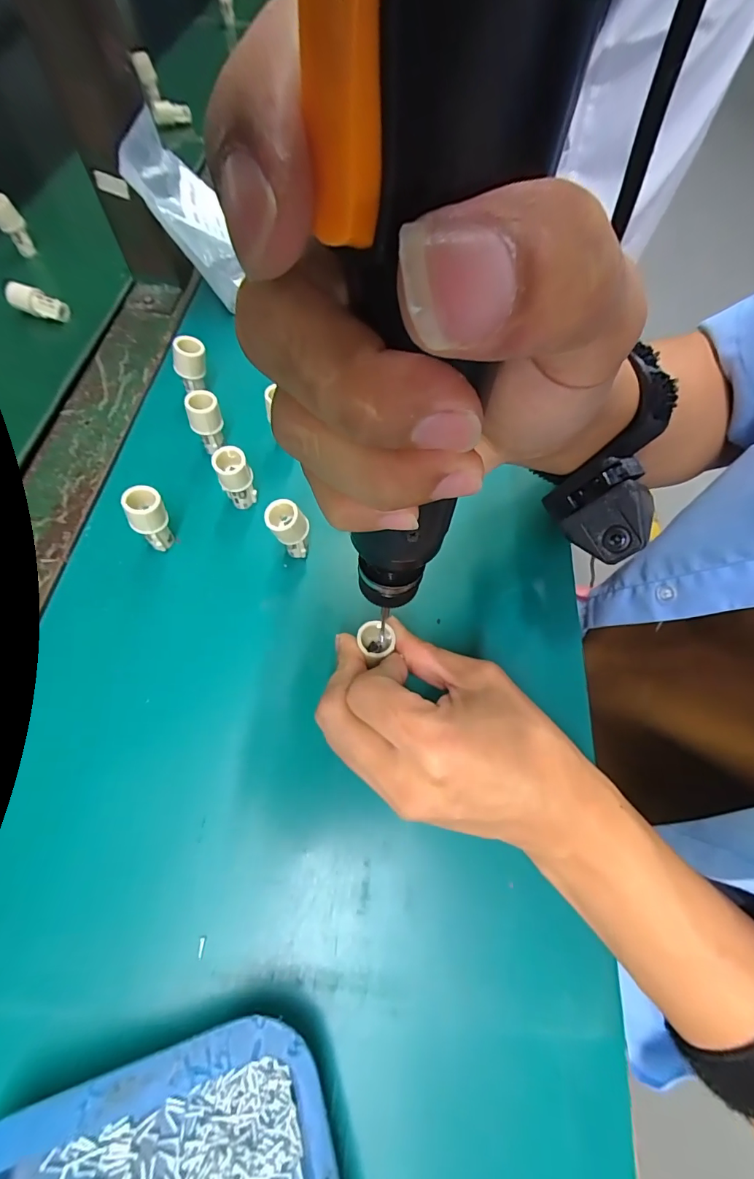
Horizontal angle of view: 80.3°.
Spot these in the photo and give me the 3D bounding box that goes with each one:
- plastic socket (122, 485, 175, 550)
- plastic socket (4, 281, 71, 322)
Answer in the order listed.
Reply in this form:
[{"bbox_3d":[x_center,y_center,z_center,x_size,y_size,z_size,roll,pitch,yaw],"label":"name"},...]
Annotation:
[{"bbox_3d":[-0.129,-0.040,0.255,0.020,0.040,0.017,-32,70,-17],"label":"plastic socket"},{"bbox_3d":[-0.278,-0.236,0.367,0.043,0.015,0.016,13,62,-20],"label":"plastic socket"}]

